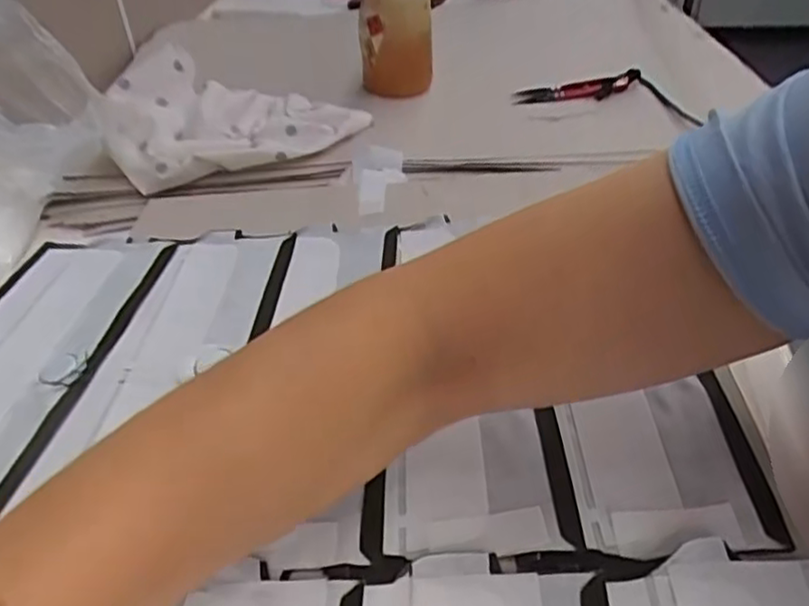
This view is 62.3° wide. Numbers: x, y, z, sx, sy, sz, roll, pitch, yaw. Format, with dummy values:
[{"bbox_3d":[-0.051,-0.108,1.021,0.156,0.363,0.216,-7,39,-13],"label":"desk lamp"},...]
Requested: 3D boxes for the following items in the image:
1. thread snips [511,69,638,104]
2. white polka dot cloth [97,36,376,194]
[{"bbox_3d":[0.160,-0.198,0.618,0.120,0.012,0.031,-10,42,-3],"label":"thread snips"},{"bbox_3d":[-0.151,-0.177,0.582,0.214,0.072,0.121,-18,43,-12],"label":"white polka dot cloth"}]

